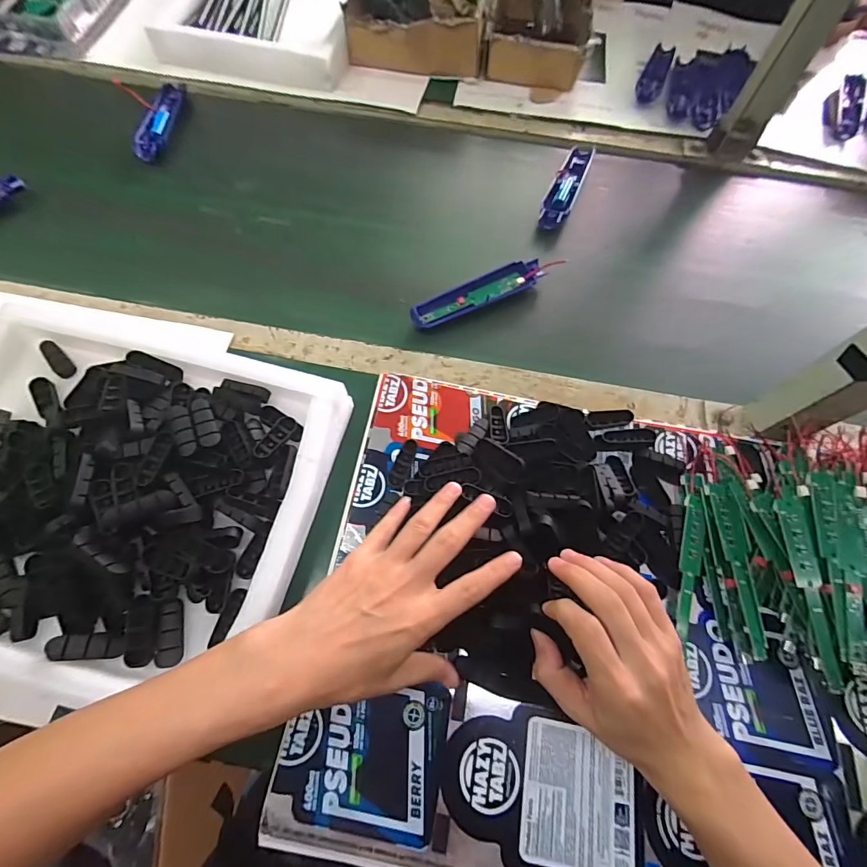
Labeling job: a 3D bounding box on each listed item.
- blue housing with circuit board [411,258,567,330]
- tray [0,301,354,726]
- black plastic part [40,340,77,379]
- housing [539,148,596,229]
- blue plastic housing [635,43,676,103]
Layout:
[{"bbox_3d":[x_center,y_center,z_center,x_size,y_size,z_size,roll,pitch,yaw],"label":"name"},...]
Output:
[{"bbox_3d":[0.060,-0.166,0.493,0.186,0.015,0.037,-26,69,-12],"label":"blue housing with circuit board"},{"bbox_3d":[-0.289,0.052,0.354,0.371,0.047,0.308,11,66,3],"label":"tray"},{"bbox_3d":[-0.369,-0.074,0.414,0.015,0.006,0.046,-42,74,-18],"label":"black plastic part"},{"bbox_3d":[0.187,-0.348,0.582,0.039,0.019,0.182,23,67,8],"label":"housing"},{"bbox_3d":[0.352,-0.573,0.673,0.036,0.013,0.160,24,68,8],"label":"blue plastic housing"}]

